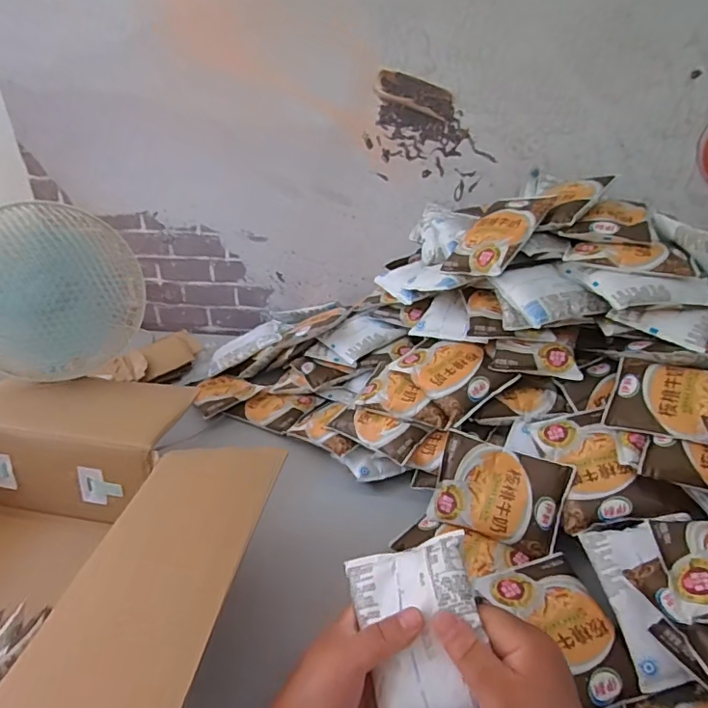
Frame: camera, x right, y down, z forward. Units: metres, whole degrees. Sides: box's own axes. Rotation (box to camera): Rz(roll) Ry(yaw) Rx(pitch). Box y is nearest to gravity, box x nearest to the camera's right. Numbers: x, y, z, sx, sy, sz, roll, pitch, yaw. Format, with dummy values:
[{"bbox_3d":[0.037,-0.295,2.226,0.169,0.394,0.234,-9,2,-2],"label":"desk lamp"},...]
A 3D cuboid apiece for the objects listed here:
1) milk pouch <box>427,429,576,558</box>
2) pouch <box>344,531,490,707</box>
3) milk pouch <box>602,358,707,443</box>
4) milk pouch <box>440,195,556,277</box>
[{"bbox_3d":[0.147,0.141,0.553,0.125,0.018,0.091,14,77,22],"label":"milk pouch"},{"bbox_3d":[0.048,0.200,0.390,0.092,0.020,0.122,-25,53,18],"label":"pouch"},{"bbox_3d":[0.324,0.044,0.531,0.129,0.018,0.087,9,55,33],"label":"milk pouch"},{"bbox_3d":[0.169,-0.143,0.648,0.121,0.017,0.090,-51,36,-12],"label":"milk pouch"}]

